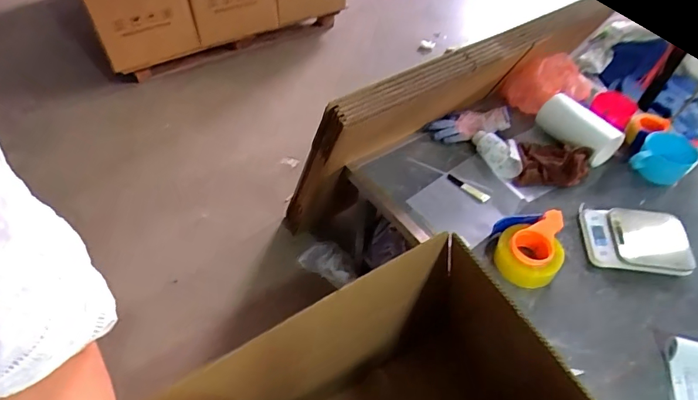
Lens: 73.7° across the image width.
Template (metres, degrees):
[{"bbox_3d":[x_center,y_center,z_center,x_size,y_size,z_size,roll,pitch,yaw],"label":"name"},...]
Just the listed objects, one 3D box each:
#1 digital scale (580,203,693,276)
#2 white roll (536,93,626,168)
[{"bbox_3d":[0.603,0.081,0.983,0.201,0.029,0.147,4,60,8],"label":"digital scale"},{"bbox_3d":[0.549,-0.168,1.129,0.196,0.103,0.079,35,57,25],"label":"white roll"}]

